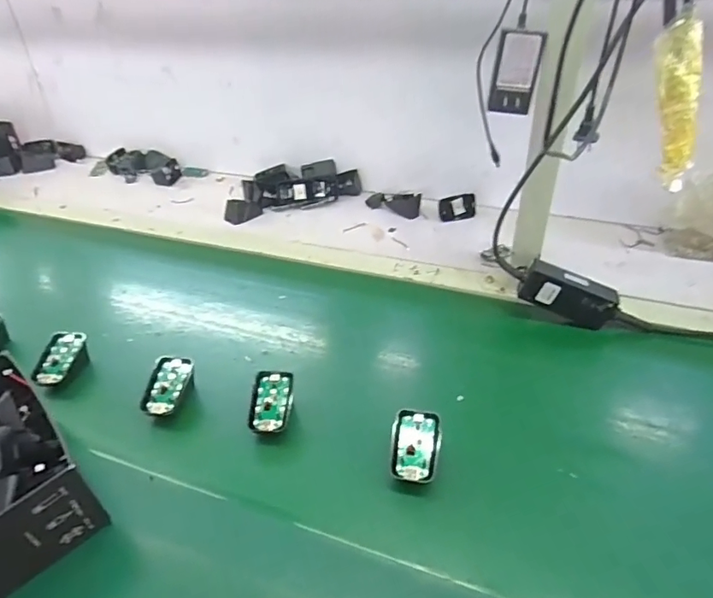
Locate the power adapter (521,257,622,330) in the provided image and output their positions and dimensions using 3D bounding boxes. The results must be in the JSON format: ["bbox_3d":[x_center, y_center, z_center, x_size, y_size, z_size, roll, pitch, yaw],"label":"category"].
[{"bbox_3d":[0.269,-0.005,0.643,0.116,0.055,0.030,23,40,8],"label":"power adapter"}]

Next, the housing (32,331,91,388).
[{"bbox_3d":[-0.357,0.078,0.612,0.044,0.042,0.067,5,36,10],"label":"housing"}]

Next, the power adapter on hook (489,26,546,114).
[{"bbox_3d":[0.172,-0.243,0.545,0.047,0.081,0.028,7,37,12],"label":"power adapter on hook"}]

